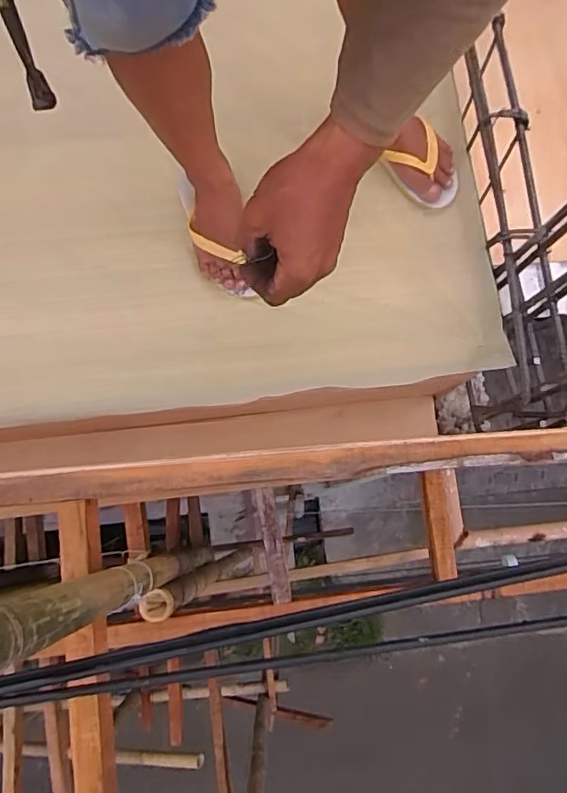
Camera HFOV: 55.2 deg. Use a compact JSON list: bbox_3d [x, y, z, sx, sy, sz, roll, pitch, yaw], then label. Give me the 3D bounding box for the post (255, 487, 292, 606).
[{"bbox_3d":[-0.020,0.298,1.092,0.039,0.027,0.224,-10,78,-2],"label":"post"}]

